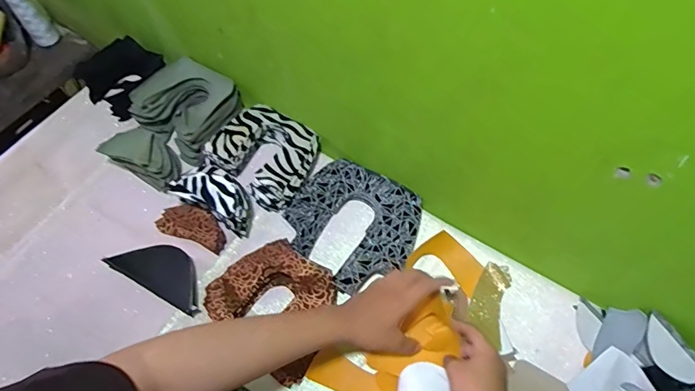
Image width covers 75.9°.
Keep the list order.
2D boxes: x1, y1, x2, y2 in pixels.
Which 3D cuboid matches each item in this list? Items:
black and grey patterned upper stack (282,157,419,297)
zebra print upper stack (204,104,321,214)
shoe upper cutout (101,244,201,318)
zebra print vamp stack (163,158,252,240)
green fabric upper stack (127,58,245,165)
[{"bbox_3d":[0.005,0.043,0.668,0.188,0.032,0.176,29,65,14],"label":"black and grey patterned upper stack"},{"bbox_3d":[-0.129,-0.067,0.719,0.167,0.048,0.139,36,67,17],"label":"zebra print upper stack"},{"bbox_3d":[-0.260,0.107,0.637,0.156,0.022,0.069,26,65,13],"label":"shoe upper cutout"},{"bbox_3d":[-0.197,-0.001,0.671,0.131,0.070,0.069,27,65,13],"label":"zebra print vamp stack"},{"bbox_3d":[-0.266,-0.147,0.762,0.161,0.076,0.139,32,66,15],"label":"green fabric upper stack"}]

